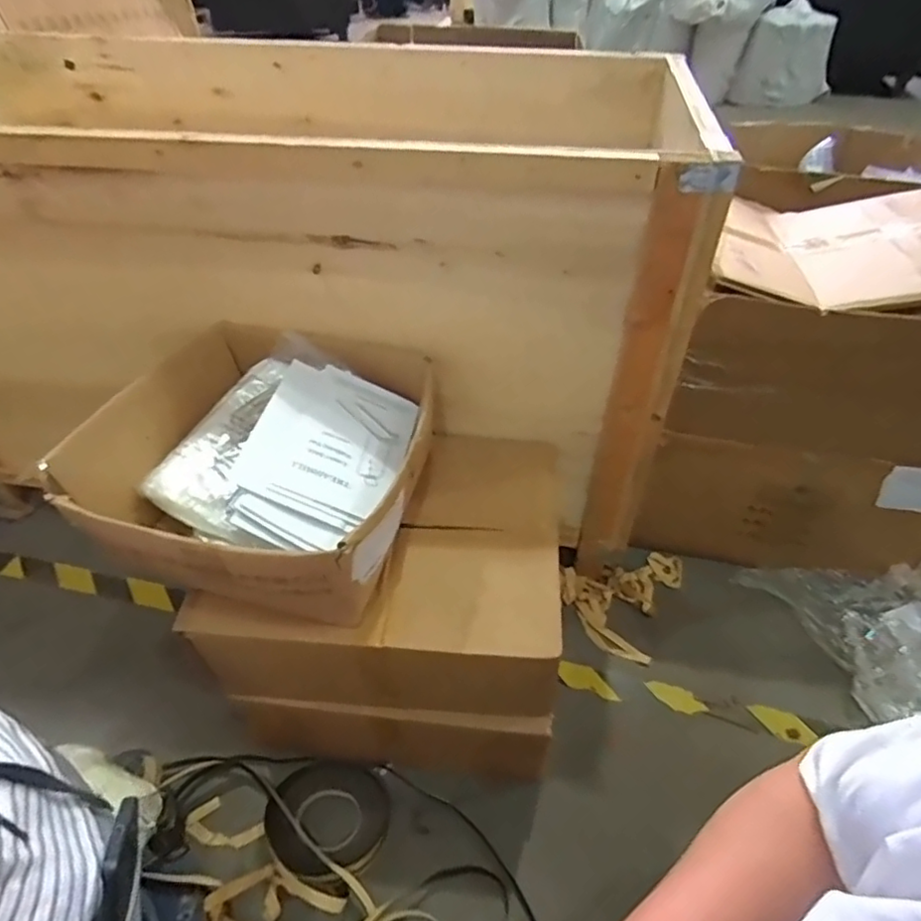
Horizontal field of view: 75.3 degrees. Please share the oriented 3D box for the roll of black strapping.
[{"bbox_3d":[-0.183,0.483,0.821,0.152,0.034,0.159,0,44,0],"label":"roll of black strapping"}]

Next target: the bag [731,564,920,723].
[{"bbox_3d":[0.755,0.299,1.004,0.474,0.060,0.273,0,44,1],"label":"bag"}]

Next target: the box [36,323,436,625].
[{"bbox_3d":[-0.246,0.002,0.761,0.401,0.147,0.377,9,45,9],"label":"box"}]

